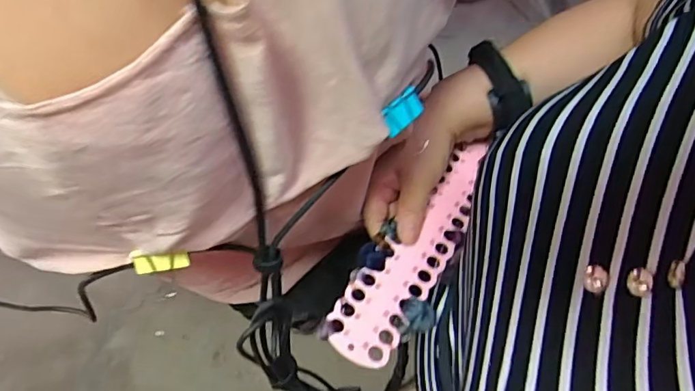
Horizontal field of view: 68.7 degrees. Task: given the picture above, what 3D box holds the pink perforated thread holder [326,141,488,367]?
[{"bbox_3d":[0.066,0.040,0.451,0.055,0.006,0.239,34,61,9],"label":"pink perforated thread holder"}]

